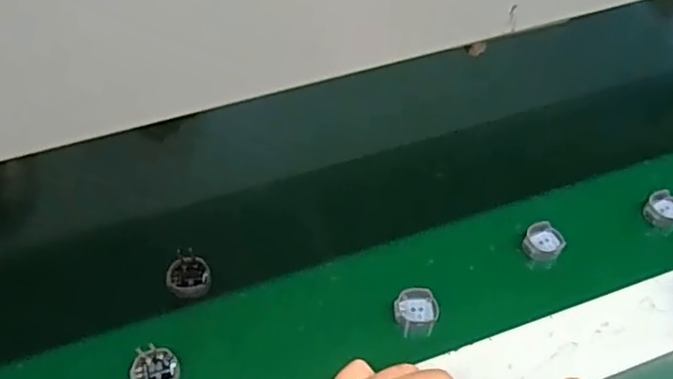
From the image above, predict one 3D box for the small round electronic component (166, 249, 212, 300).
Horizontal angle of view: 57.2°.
[{"bbox_3d":[-0.104,0.060,0.433,0.029,0.014,0.028,0,52,0],"label":"small round electronic component"}]

